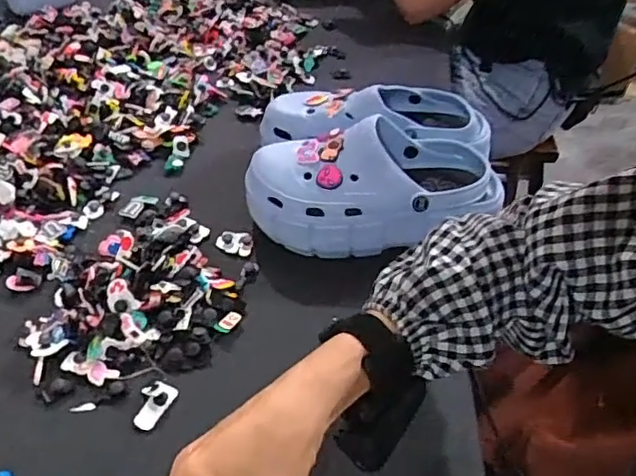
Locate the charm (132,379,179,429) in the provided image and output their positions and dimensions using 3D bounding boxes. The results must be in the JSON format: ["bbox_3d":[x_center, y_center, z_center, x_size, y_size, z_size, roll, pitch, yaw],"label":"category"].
[{"bbox_3d":[-0.136,0.136,0.484,0.024,0.009,0.040,18,46,18],"label":"charm"}]

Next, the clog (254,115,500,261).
[{"bbox_3d":[0.057,-0.047,0.607,0.252,0.108,0.102,-4,44,-5],"label":"clog"}]

